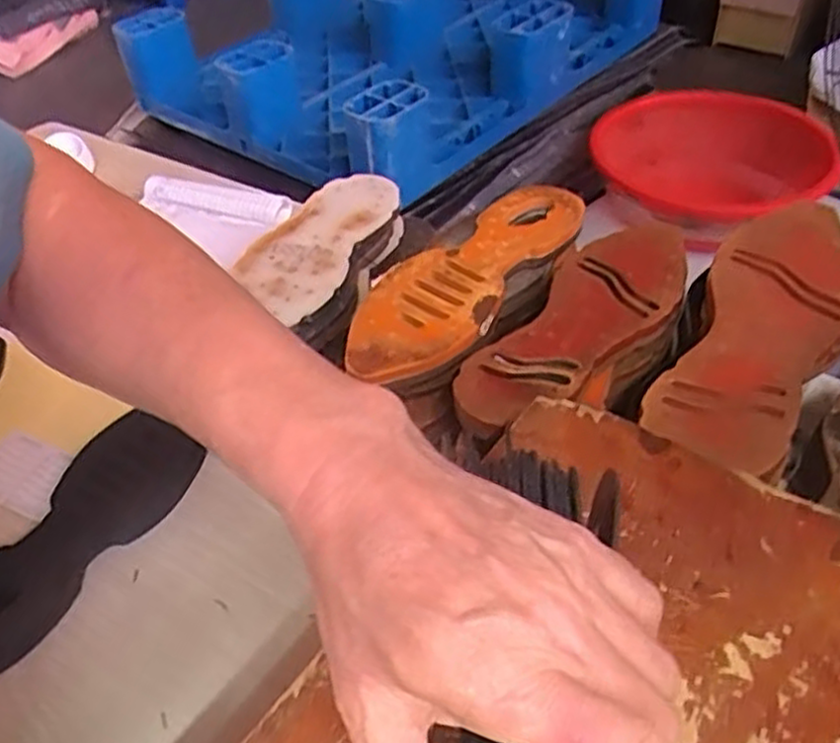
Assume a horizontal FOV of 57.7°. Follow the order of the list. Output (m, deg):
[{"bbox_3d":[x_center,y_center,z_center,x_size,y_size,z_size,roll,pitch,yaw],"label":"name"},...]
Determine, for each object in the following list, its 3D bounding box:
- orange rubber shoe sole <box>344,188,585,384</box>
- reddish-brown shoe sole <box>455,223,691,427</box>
[{"bbox_3d":[0.044,-0.083,0.636,0.103,0.015,0.284,30,54,31],"label":"orange rubber shoe sole"},{"bbox_3d":[0.131,-0.045,0.592,0.097,0.017,0.288,24,51,27],"label":"reddish-brown shoe sole"}]

